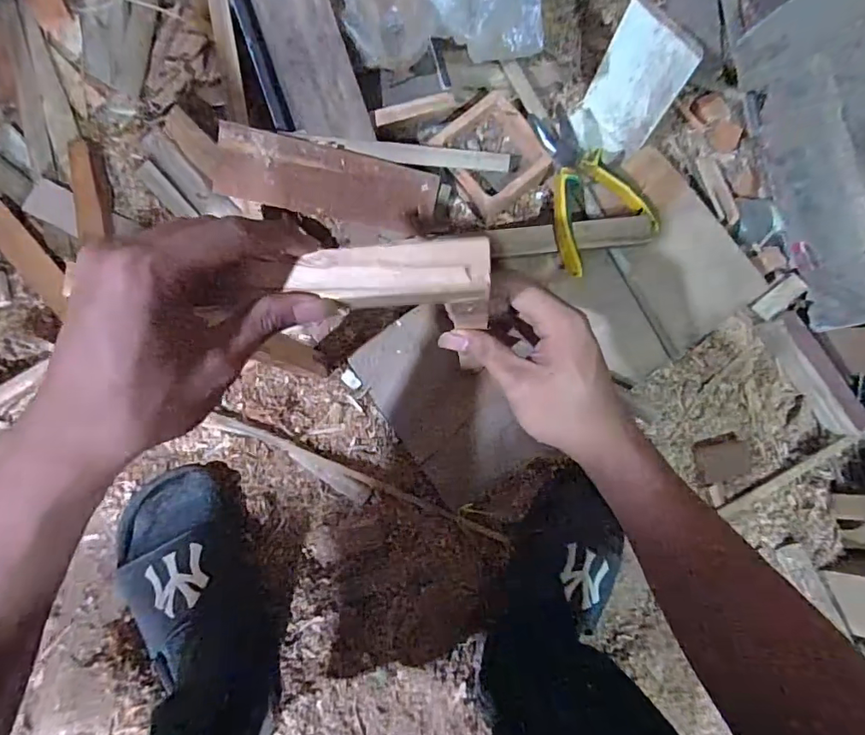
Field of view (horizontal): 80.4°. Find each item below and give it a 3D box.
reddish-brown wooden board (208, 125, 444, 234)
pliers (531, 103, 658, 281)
[{"bbox_3d":[-0.094,-0.173,0.476,0.196,0.014,0.061,6,113,-20],"label":"reddish-brown wooden board"},{"bbox_3d":[0.160,-0.180,0.507,0.107,0.032,0.157,-16,93,-7],"label":"pliers"}]

